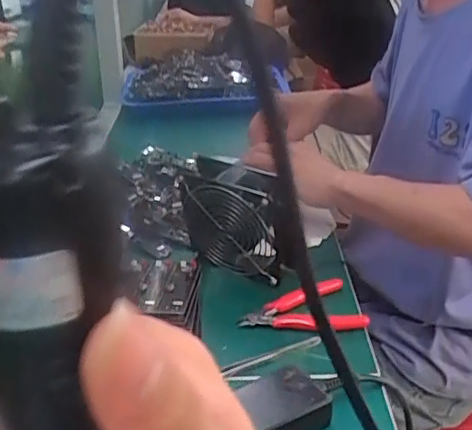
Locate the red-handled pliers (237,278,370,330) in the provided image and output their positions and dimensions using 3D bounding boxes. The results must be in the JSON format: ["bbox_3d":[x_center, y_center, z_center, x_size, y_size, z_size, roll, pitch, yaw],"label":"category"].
[{"bbox_3d":[0.063,0.097,0.600,0.117,0.020,0.070,-7,29,-12],"label":"red-handled pliers"}]

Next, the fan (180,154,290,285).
[{"bbox_3d":[-0.002,0.006,0.650,0.110,0.134,0.038,15,32,26],"label":"fan"}]

